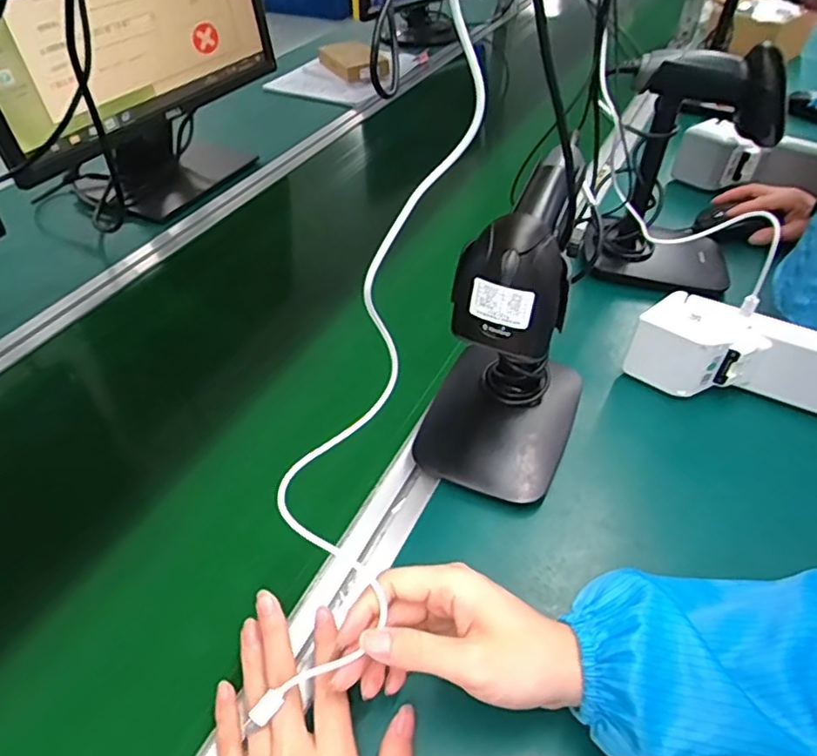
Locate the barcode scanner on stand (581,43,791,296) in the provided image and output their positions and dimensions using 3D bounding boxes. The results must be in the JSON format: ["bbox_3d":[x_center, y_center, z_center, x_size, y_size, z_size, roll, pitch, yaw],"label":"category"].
[{"bbox_3d":[0.298,-0.220,0.650,0.166,0.229,0.140,22,48,20],"label":"barcode scanner on stand"}]

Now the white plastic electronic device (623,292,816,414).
[{"bbox_3d":[0.309,-0.017,0.556,0.199,0.081,0.049,14,47,14],"label":"white plastic electronic device"}]

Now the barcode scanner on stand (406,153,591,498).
[{"bbox_3d":[0.082,-0.035,0.466,0.117,0.230,0.151,14,47,14],"label":"barcode scanner on stand"}]

